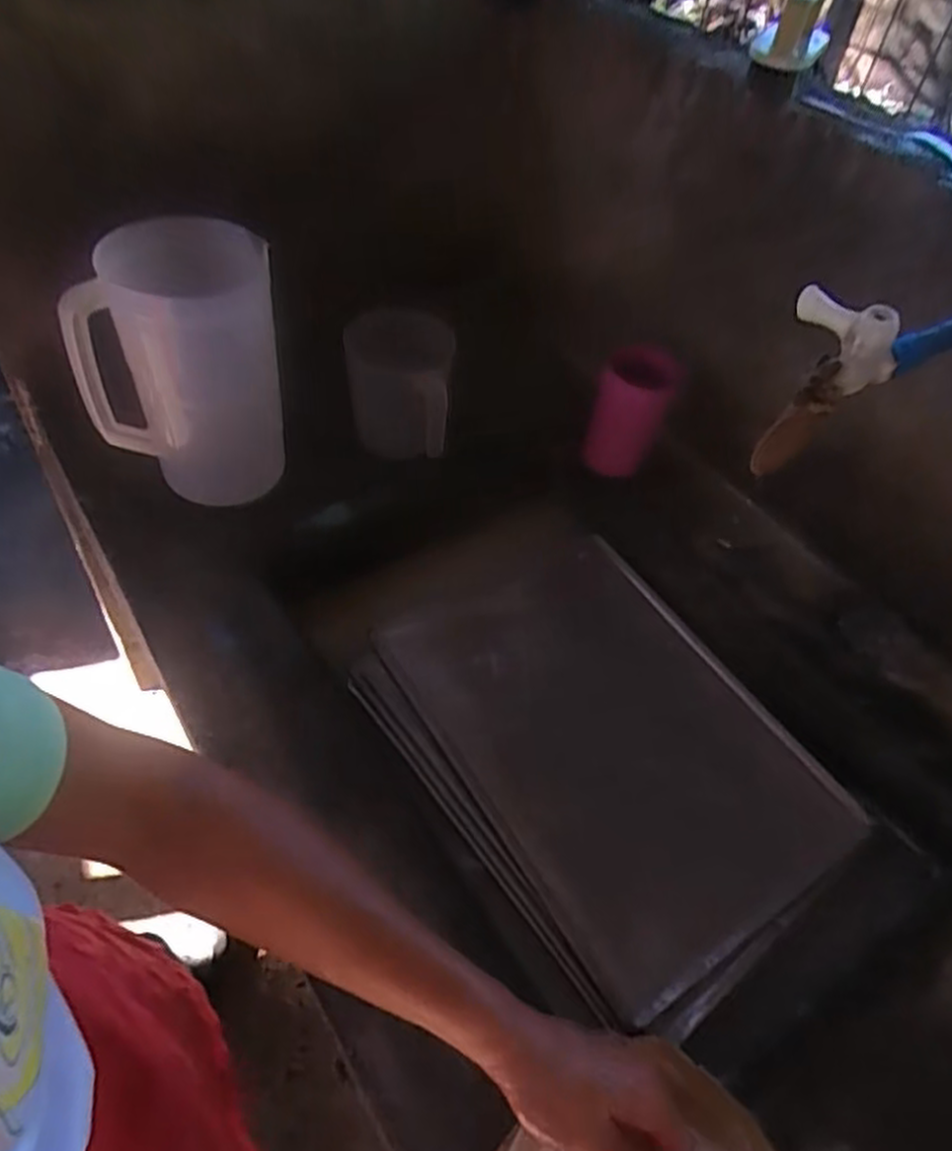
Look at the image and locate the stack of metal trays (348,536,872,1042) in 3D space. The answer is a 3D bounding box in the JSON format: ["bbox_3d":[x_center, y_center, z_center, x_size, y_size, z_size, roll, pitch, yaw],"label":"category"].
[{"bbox_3d":[0.122,0.161,0.745,0.333,0.060,0.463,-29,60,-27],"label":"stack of metal trays"}]

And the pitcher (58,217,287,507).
[{"bbox_3d":[-0.297,-0.202,0.762,0.188,0.270,0.124,-11,53,-15],"label":"pitcher"}]

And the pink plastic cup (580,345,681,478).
[{"bbox_3d":[0.189,-0.201,0.910,0.084,0.152,0.085,4,51,-4],"label":"pink plastic cup"}]

